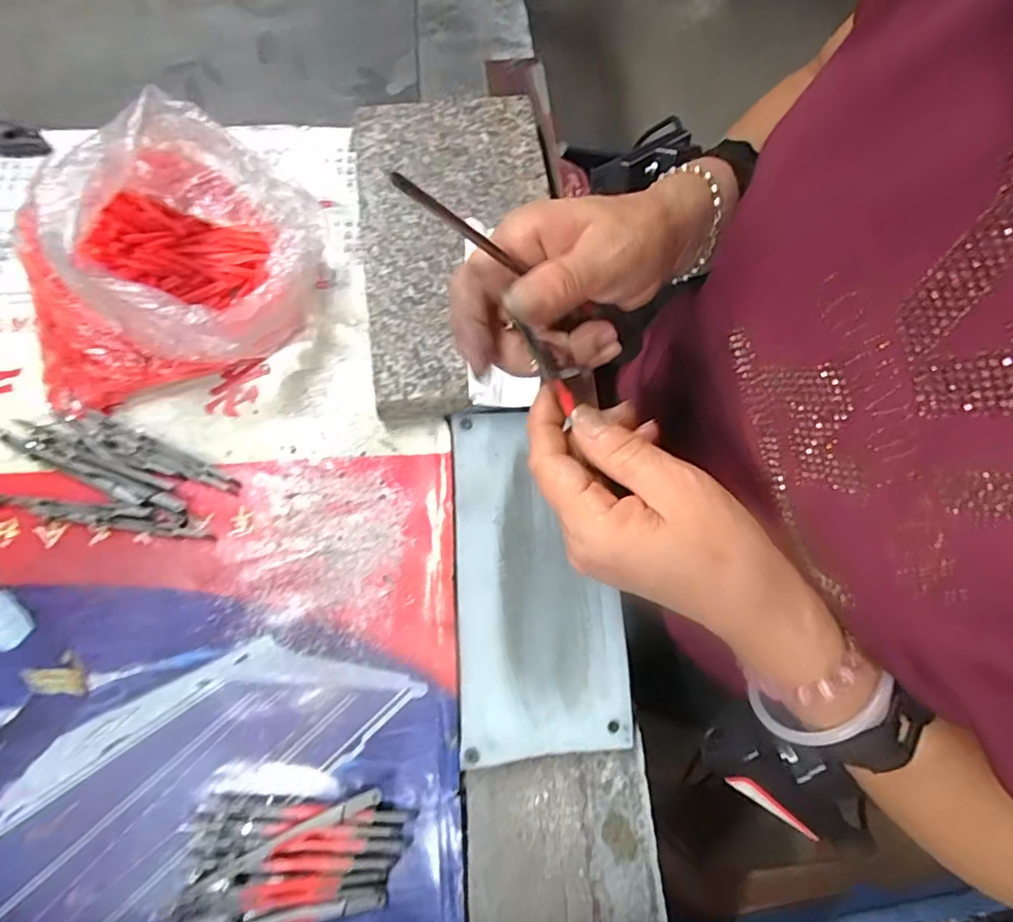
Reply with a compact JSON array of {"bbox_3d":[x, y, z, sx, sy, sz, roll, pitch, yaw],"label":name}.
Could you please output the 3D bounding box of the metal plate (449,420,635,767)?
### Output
[{"bbox_3d":[0.016,0.061,0.326,0.092,0.008,0.195,-4,72,0],"label":"metal plate"}]

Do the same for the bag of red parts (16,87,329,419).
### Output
[{"bbox_3d":[-0.206,-0.128,0.342,0.169,0.093,0.146,-11,72,-6],"label":"bag of red parts"}]

